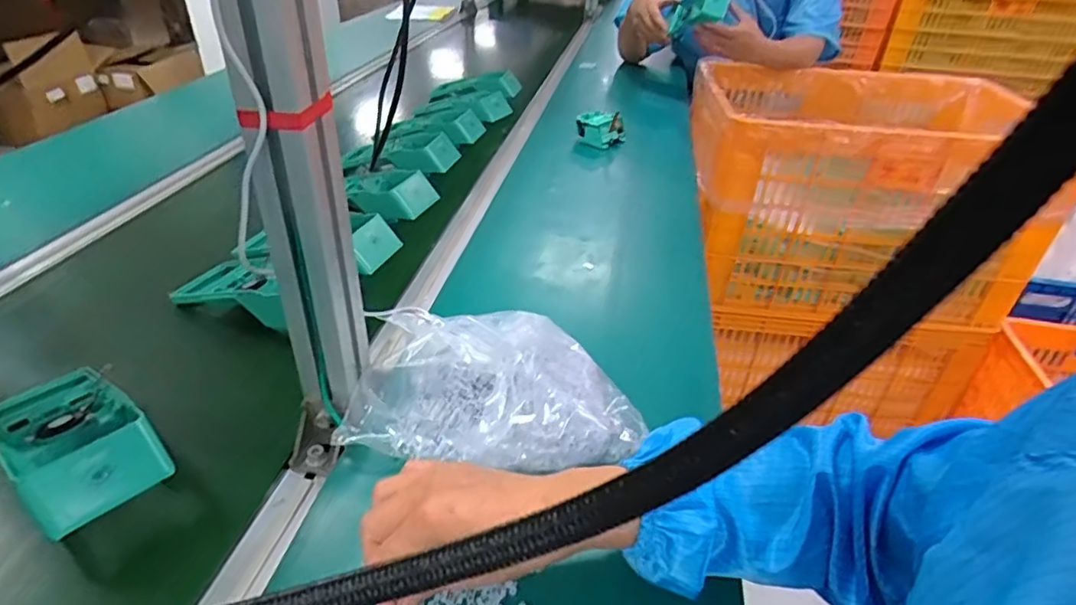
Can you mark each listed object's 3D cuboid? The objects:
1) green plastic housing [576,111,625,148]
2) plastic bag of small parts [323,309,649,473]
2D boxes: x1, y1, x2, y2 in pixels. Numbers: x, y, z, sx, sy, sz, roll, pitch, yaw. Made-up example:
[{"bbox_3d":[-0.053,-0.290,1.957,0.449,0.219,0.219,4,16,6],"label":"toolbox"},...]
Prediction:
[{"bbox_3d":[0.115,-0.317,1.096,0.090,0.044,0.075,5,35,5],"label":"green plastic housing"},{"bbox_3d":[-0.031,0.066,0.505,0.225,0.067,0.140,5,33,1],"label":"plastic bag of small parts"}]

